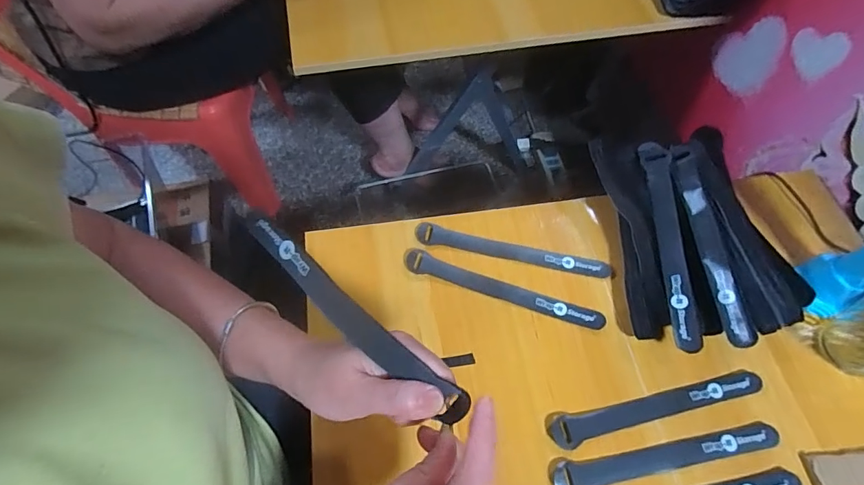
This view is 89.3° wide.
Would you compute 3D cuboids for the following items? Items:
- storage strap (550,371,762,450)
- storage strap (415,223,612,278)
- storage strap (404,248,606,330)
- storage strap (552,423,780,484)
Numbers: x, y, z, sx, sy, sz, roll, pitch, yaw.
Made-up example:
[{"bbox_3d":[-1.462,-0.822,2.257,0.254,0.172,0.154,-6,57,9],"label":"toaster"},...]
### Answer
[{"bbox_3d":[0.200,0.143,0.385,0.198,0.005,0.024,-12,65,-9],"label":"storage strap"},{"bbox_3d":[0.082,0.010,0.452,0.198,0.008,0.022,13,64,3],"label":"storage strap"},{"bbox_3d":[0.067,0.047,0.430,0.198,0.007,0.025,20,67,8],"label":"storage strap"},{"bbox_3d":[0.199,0.181,0.365,0.200,0.004,0.025,-7,64,-7],"label":"storage strap"}]

